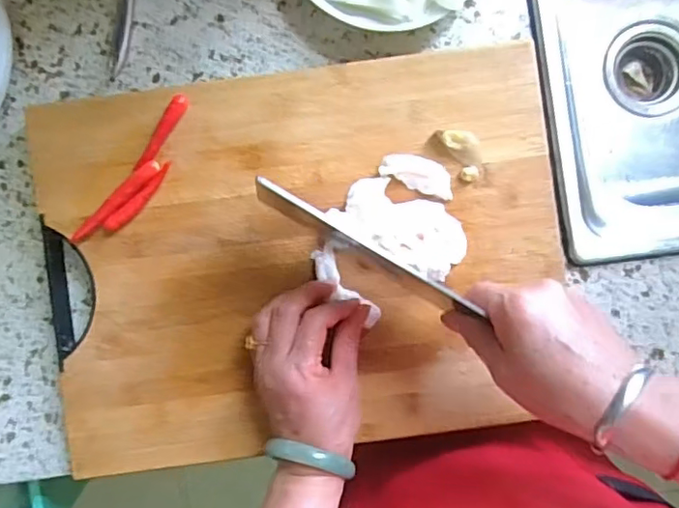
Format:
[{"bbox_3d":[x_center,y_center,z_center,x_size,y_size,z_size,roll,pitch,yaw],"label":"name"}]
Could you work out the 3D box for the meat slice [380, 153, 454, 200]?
[{"bbox_3d":[0.061,-0.061,0.438,0.058,0.010,0.023,19,90,0],"label":"meat slice"}]

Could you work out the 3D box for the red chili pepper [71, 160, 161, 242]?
[{"bbox_3d":[-0.171,-0.040,0.438,0.086,0.007,0.012,-44,90,0],"label":"red chili pepper"}]

